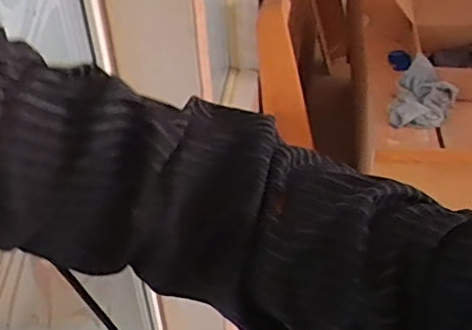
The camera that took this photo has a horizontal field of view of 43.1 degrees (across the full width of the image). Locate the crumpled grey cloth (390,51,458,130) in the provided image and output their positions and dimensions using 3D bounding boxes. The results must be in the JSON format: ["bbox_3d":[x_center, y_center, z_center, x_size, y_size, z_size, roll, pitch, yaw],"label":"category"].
[{"bbox_3d":[0.426,-0.162,1.356,0.135,0.091,0.163,13,40,20],"label":"crumpled grey cloth"}]

